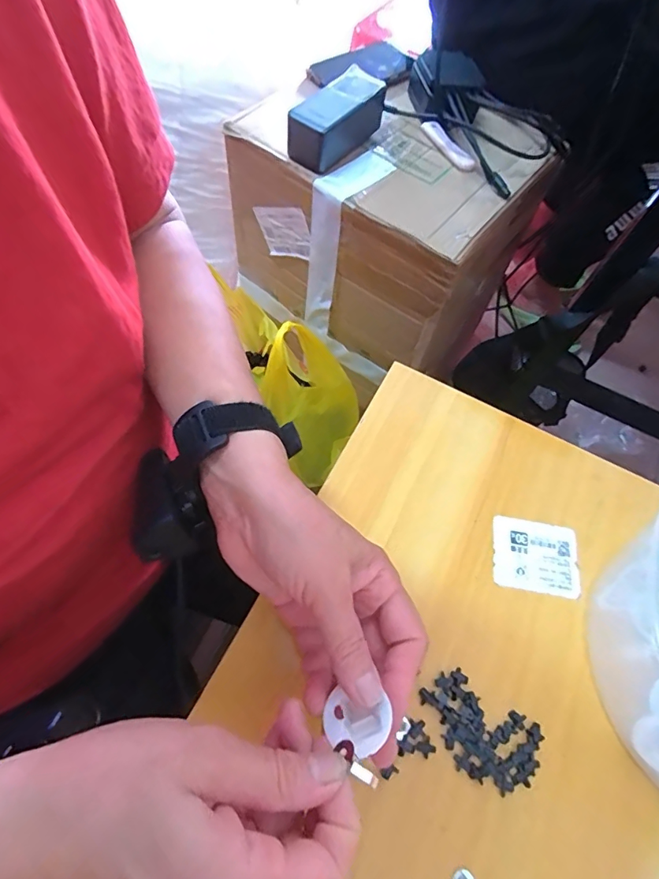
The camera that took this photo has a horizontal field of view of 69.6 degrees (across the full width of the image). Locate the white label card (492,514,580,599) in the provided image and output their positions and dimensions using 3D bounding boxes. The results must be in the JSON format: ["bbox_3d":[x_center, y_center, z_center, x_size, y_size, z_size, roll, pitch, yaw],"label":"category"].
[{"bbox_3d":[0.144,0.081,0.332,0.058,0.005,0.050,11,62,1],"label":"white label card"}]

